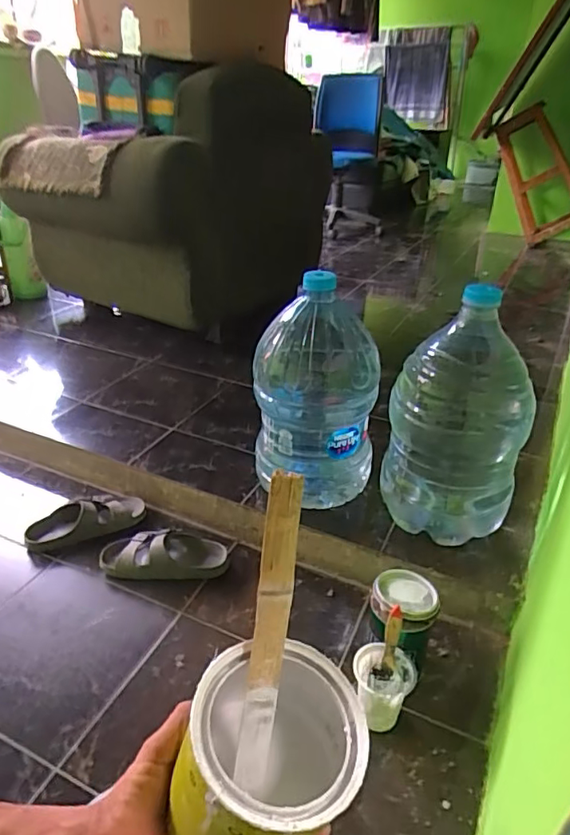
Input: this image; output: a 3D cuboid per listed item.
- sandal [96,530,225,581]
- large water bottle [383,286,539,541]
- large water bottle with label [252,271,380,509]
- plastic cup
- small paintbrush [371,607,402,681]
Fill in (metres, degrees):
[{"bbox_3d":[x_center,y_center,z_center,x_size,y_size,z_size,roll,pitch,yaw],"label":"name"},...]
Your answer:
[{"bbox_3d":[-0.242,0.271,1.084,0.247,0.059,0.106,0,31,-8],"label":"sandal"},{"bbox_3d":[0.309,0.023,0.977,0.175,0.442,0.200,-9,32,-18],"label":"large water bottle"},{"bbox_3d":[0.067,-0.063,1.099,0.249,0.413,0.247,6,30,8],"label":"large water bottle with label"},{"bbox_3d":[0.145,0.414,0.821,0.089,0.101,0.080,11,32,10],"label":"plastic cup"},{"bbox_3d":[0.154,0.333,0.803,0.029,0.113,0.016,11,7,11],"label":"small paintbrush"}]

